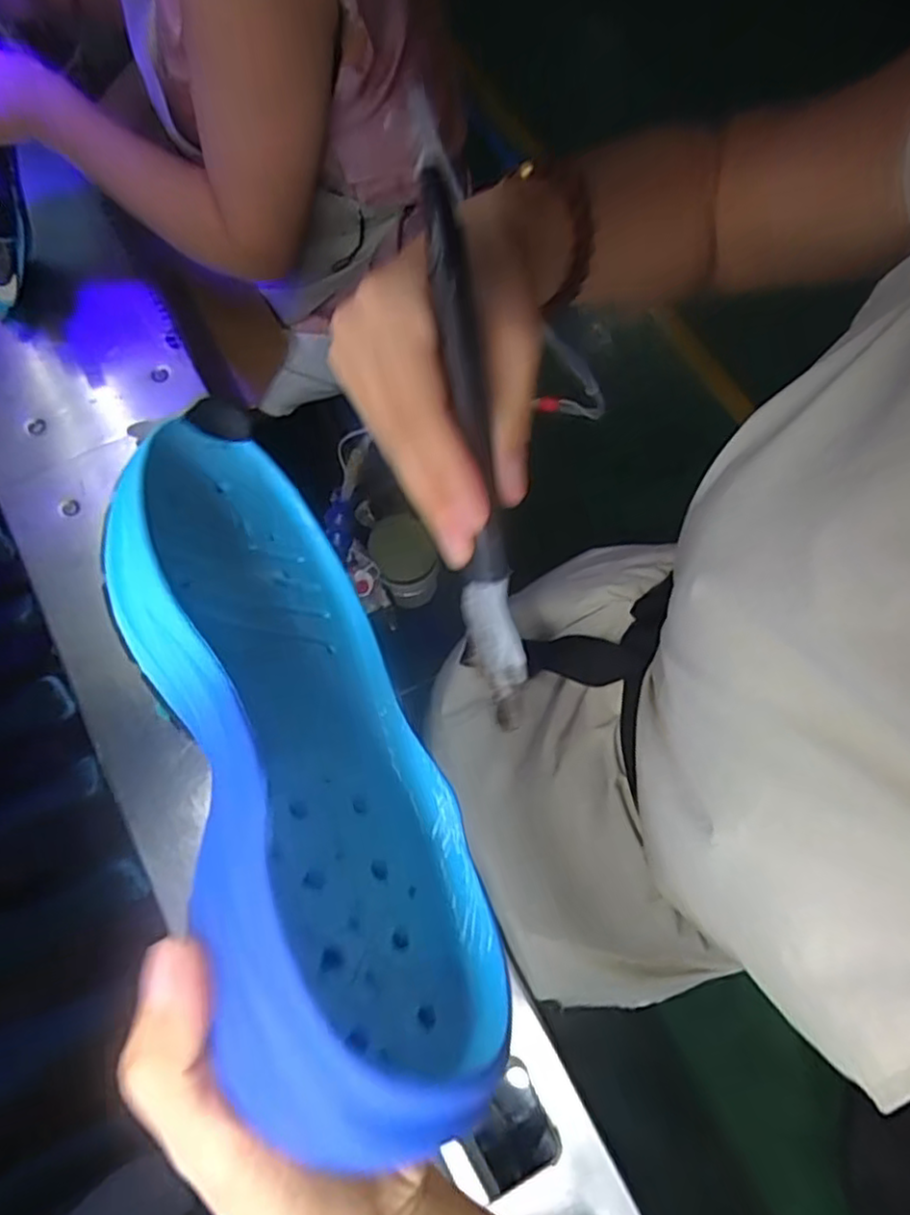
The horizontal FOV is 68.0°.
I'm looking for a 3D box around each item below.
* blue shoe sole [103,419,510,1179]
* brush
[{"bbox_3d":[-0.059,0.033,0.226,0.046,0.113,0.260,-42,54,21],"label":"blue shoe sole"},{"bbox_3d":[0.006,-0.044,0.222,0.016,0.015,0.176,-9,105,-3],"label":"brush"}]

